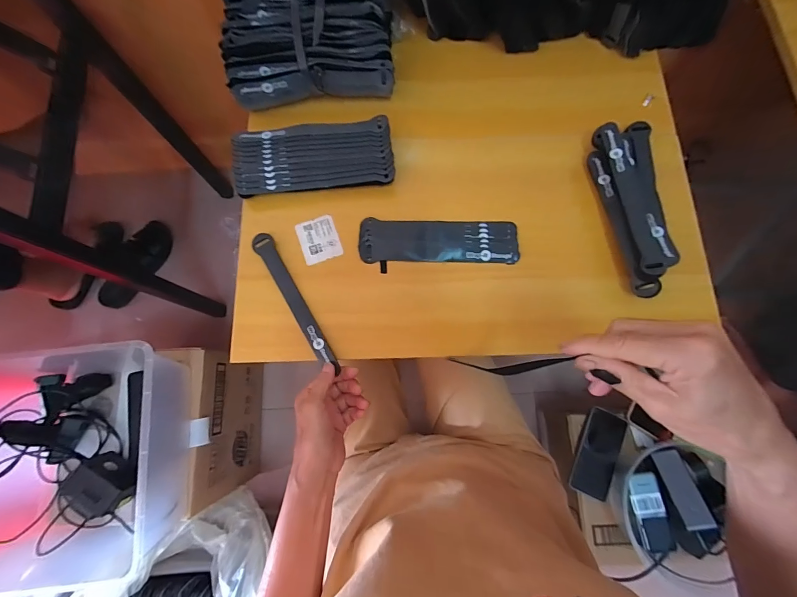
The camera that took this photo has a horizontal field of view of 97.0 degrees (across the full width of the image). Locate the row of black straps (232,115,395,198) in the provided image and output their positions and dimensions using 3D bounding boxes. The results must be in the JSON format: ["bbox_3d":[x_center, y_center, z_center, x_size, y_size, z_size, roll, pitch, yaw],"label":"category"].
[{"bbox_3d":[-0.109,-0.182,0.461,0.200,0.027,0.083,-7,78,-1],"label":"row of black straps"}]

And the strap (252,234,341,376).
[{"bbox_3d":[-0.128,0.002,0.429,0.024,0.006,0.190,-28,79,-12],"label":"strap"}]

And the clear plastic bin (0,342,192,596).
[{"bbox_3d":[-0.503,0.232,0.538,0.294,0.145,0.299,-5,78,-1],"label":"clear plastic bin"}]

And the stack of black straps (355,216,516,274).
[{"bbox_3d":[0.052,-0.073,0.451,0.199,0.006,0.061,2,78,1],"label":"stack of black straps"}]

